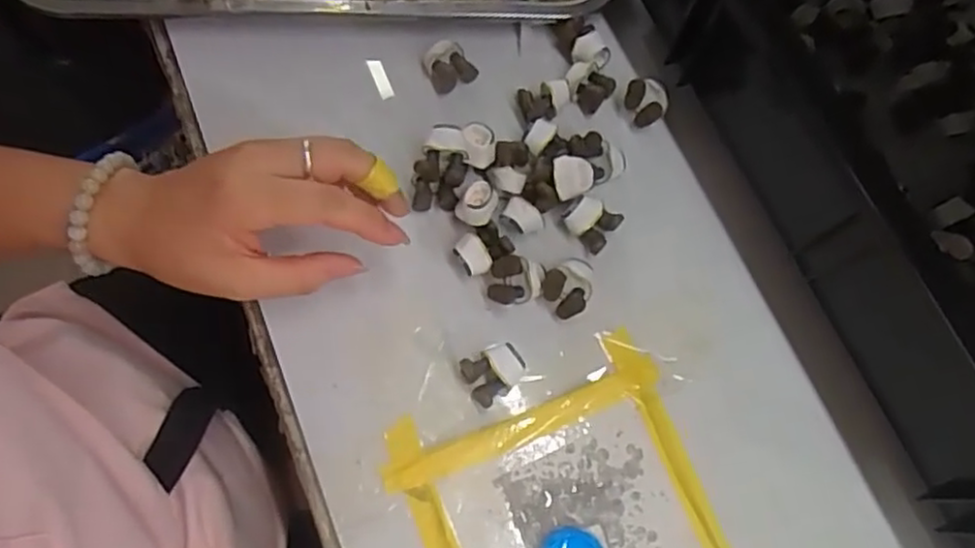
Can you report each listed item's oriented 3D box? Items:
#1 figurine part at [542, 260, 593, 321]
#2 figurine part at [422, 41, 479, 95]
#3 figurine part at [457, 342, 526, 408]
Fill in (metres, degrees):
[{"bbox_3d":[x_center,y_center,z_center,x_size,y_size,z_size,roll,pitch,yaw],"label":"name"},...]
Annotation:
[{"bbox_3d":[0.043,0.007,0.356,0.028,0.017,0.026,1,71,-3],"label":"figurine part"},{"bbox_3d":[-0.022,-0.118,0.393,0.026,0.016,0.022,-28,75,-12],"label":"figurine part"},{"bbox_3d":[0.004,0.049,0.341,0.028,0.016,0.024,-26,74,-11],"label":"figurine part"}]

